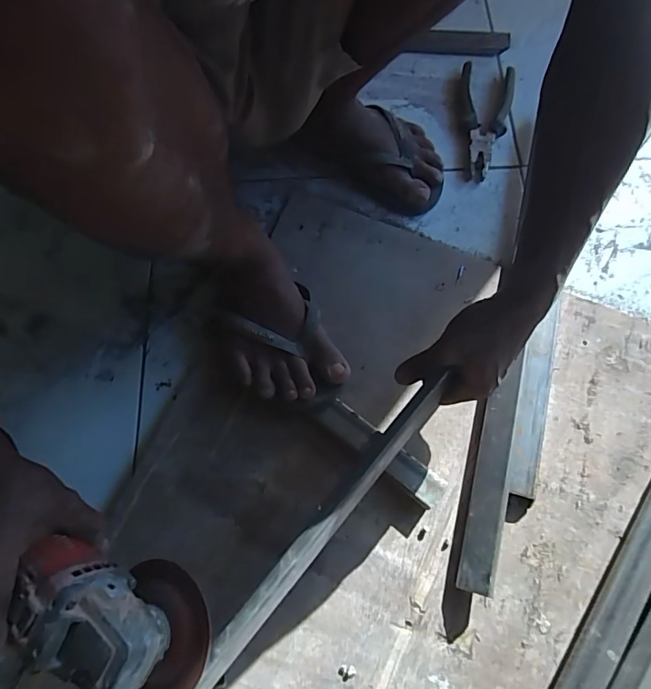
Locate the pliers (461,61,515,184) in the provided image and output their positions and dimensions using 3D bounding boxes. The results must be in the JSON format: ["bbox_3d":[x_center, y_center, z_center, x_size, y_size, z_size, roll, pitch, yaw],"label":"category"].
[{"bbox_3d":[0.216,-0.317,0.659,0.073,0.022,0.191,14,71,6],"label":"pliers"}]

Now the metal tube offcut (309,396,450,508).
[{"bbox_3d":[0.056,0.113,0.512,0.157,0.019,0.032,37,75,12],"label":"metal tube offcut"}]

